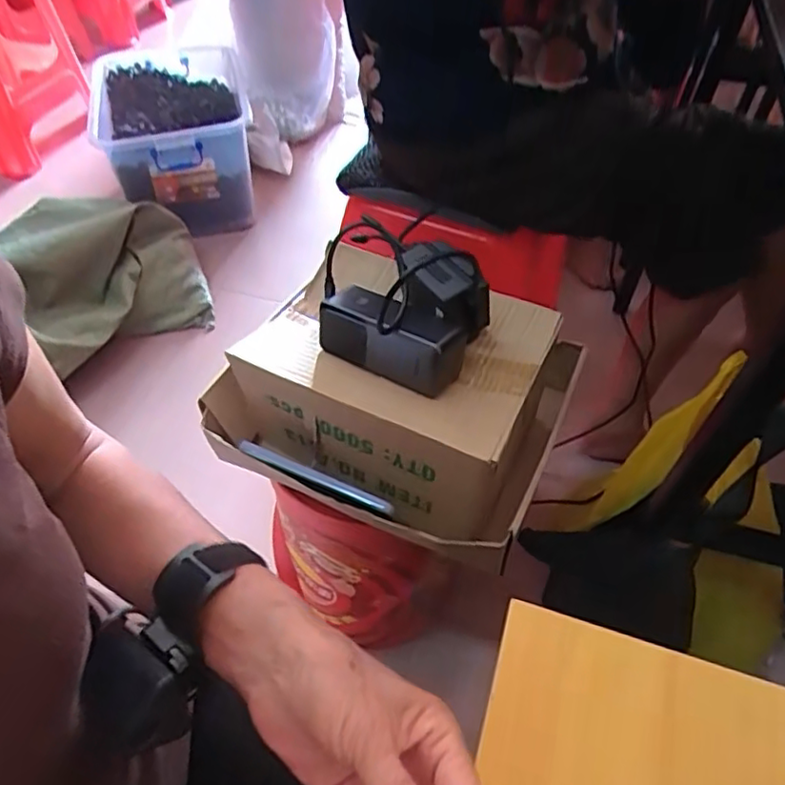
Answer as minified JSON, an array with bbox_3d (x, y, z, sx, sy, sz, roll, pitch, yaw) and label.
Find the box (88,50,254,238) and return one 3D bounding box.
[{"bbox_3d":[-0.493,-0.579,1.458,0.310,0.229,0.459,-13,50,-13],"label":"box"}]

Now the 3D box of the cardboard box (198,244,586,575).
[{"bbox_3d":[-0.006,0.002,0.640,0.322,0.149,0.234,19,50,15],"label":"cardboard box"}]

